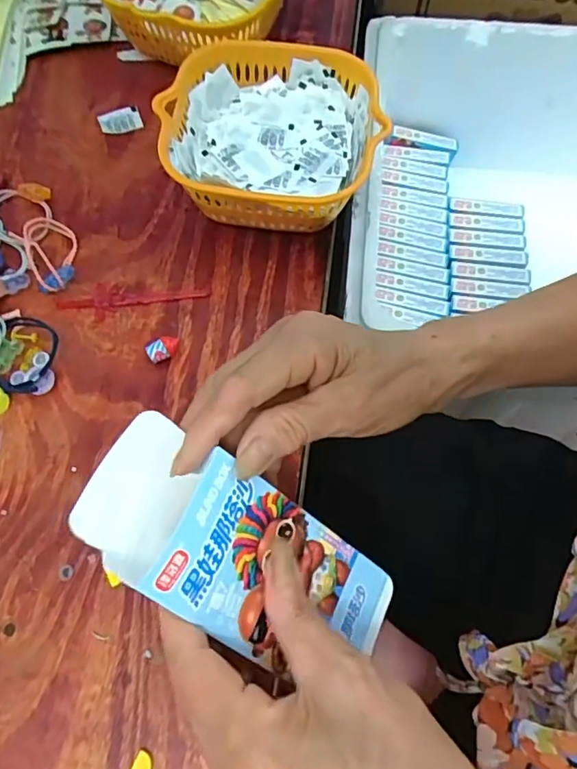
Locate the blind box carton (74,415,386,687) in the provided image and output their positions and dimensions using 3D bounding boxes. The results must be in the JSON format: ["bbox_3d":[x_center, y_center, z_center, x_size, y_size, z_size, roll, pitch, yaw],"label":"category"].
[{"bbox_3d":[-0.014,0.075,0.237,0.149,0.026,0.068,31,67,-18],"label":"blind box carton"}]

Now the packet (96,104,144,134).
[{"bbox_3d":[-0.134,-0.210,0.435,0.033,0.006,0.023,-14,67,-6],"label":"packet"}]

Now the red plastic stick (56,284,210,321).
[{"bbox_3d":[-0.105,-0.057,0.370,0.100,0.004,0.024,-2,67,-1],"label":"red plastic stick"}]

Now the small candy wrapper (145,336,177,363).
[{"bbox_3d":[-0.080,-0.022,0.350,0.020,0.013,0.011,-32,70,-13],"label":"small candy wrapper"}]

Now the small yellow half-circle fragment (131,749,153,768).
[{"bbox_3d":[-0.071,0.186,0.266,0.009,0.004,0.013,21,68,9],"label":"small yellow half-circle fragment"}]

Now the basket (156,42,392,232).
[{"bbox_3d":[-0.011,-0.162,0.380,0.143,0.064,0.136,3,67,1],"label":"basket"}]

